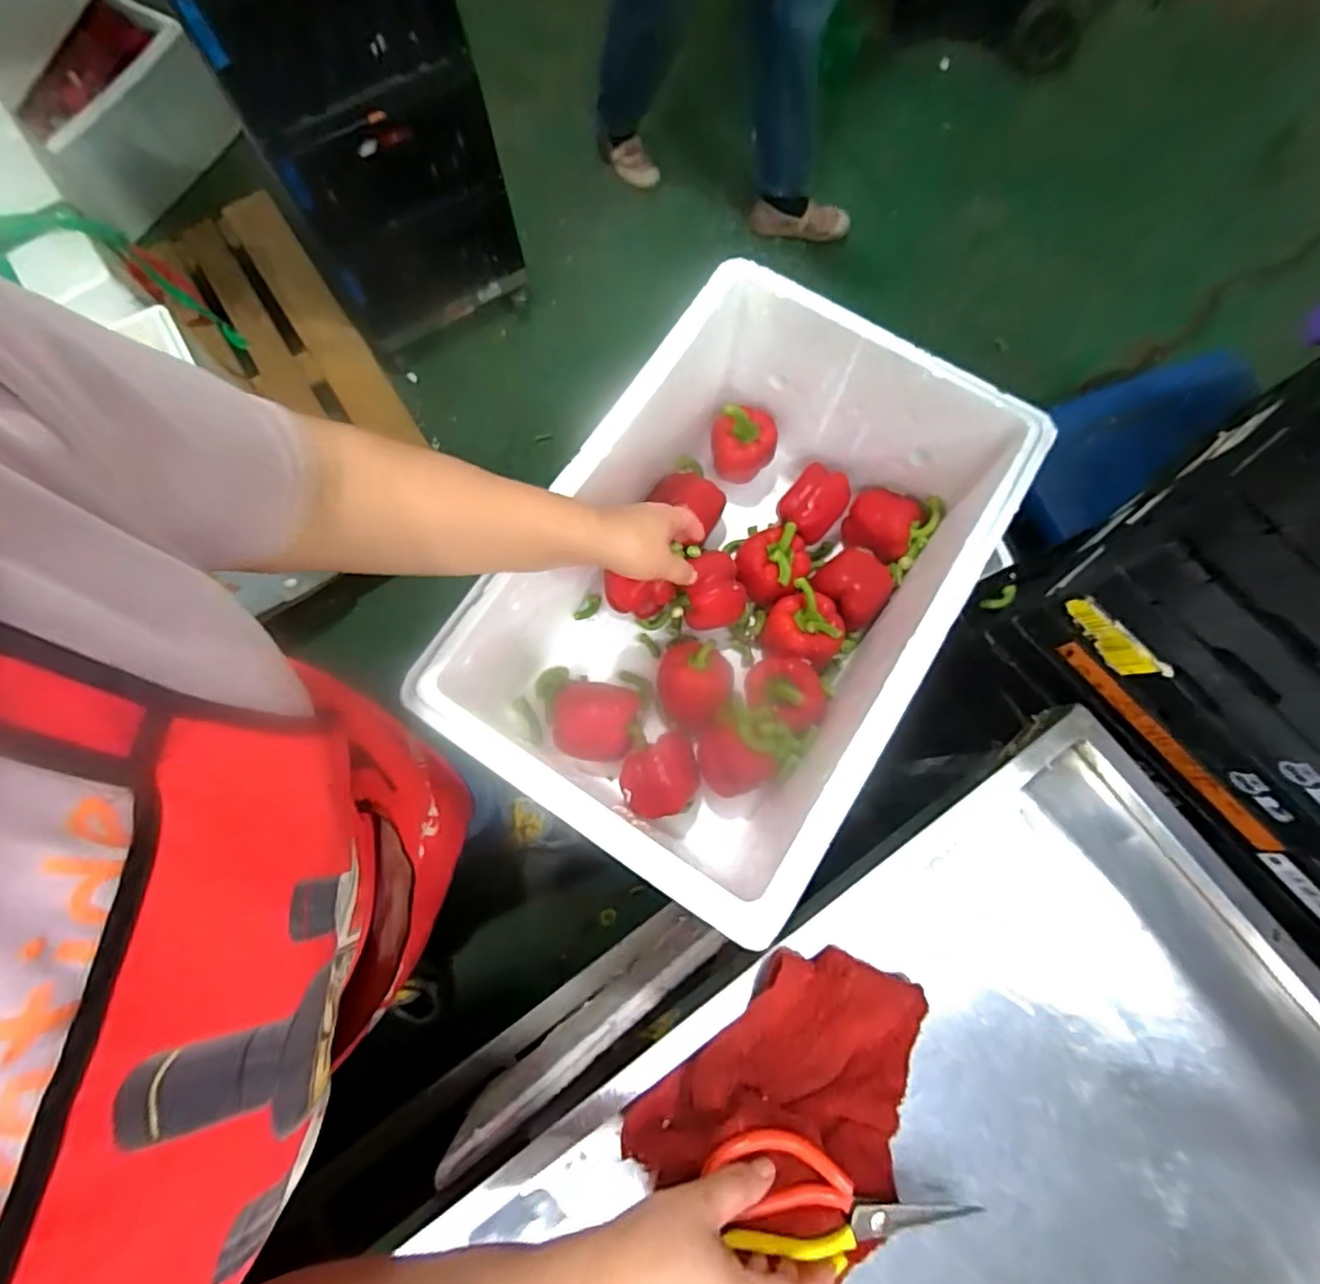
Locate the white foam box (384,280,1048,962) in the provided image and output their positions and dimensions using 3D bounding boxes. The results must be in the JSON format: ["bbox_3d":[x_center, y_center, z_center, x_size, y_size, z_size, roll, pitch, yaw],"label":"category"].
[{"bbox_3d":[0.077,-0.047,0.625,0.363,0.232,0.526,36,80,8],"label":"white foam box"}]

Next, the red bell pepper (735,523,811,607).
[{"bbox_3d":[0.127,-0.087,0.706,0.077,0.071,0.084,0,77,1],"label":"red bell pepper"}]

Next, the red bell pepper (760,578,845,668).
[{"bbox_3d":[0.159,-0.014,0.685,0.085,0.082,0.079,12,77,4],"label":"red bell pepper"}]

